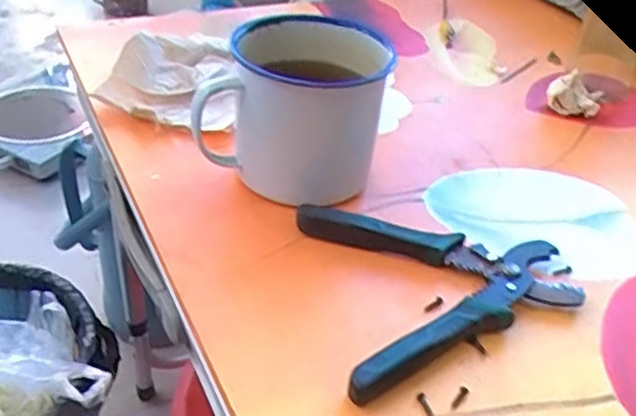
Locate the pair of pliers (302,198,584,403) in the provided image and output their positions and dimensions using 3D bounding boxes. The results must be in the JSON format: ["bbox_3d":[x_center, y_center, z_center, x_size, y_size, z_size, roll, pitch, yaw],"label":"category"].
[{"bbox_3d":[0.076,0.045,0.390,0.150,0.019,0.130,-4,40,-12],"label":"pair of pliers"}]

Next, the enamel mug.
[{"bbox_3d":[-0.015,-0.064,0.446,0.117,0.104,0.078,6,39,1],"label":"enamel mug"}]

